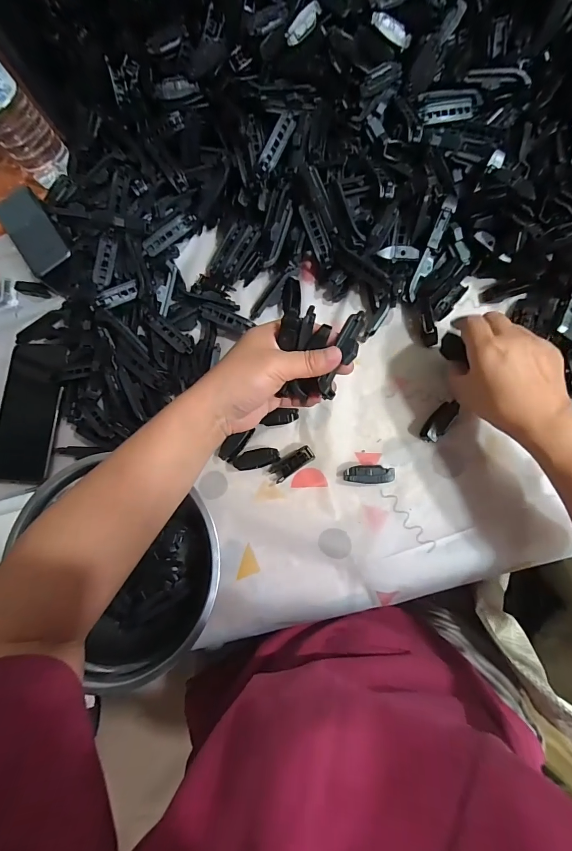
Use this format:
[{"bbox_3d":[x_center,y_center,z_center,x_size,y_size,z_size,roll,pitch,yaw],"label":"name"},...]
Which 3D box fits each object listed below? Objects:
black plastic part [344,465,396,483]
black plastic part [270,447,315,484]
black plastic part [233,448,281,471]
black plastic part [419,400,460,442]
[{"bbox_3d":[0.085,0.050,0.371,0.049,0.014,0.018,0,79,7],"label":"black plastic part"},{"bbox_3d":[0.006,0.040,0.382,0.049,0.012,0.020,-35,77,0],"label":"black plastic part"},{"bbox_3d":[-0.032,0.036,0.391,0.049,0.004,0.020,-16,77,4],"label":"black plastic part"},{"bbox_3d":[0.160,-0.005,0.373,0.020,0.017,0.049,41,87,13],"label":"black plastic part"}]

